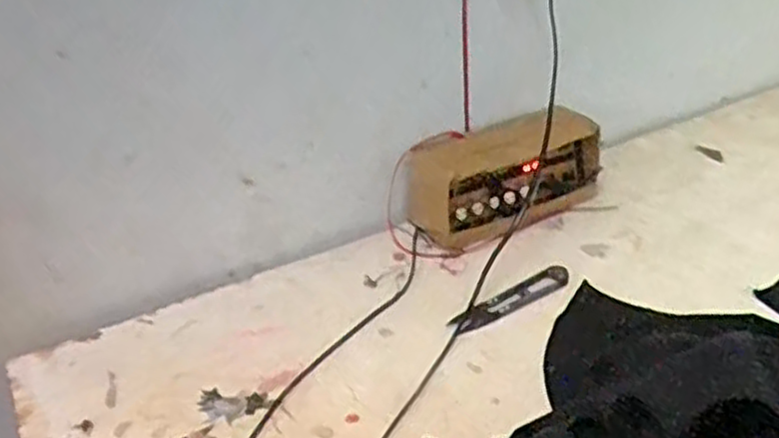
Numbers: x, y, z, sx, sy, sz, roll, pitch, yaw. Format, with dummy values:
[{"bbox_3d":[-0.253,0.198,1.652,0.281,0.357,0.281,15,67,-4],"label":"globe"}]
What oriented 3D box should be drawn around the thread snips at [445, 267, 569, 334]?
[{"bbox_3d":[0.100,0.065,0.641,0.117,0.004,0.026,-22,33,-26],"label":"thread snips"}]

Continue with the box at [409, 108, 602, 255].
[{"bbox_3d":[0.112,-0.046,0.756,0.185,0.083,0.087,-22,33,-26],"label":"box"}]

